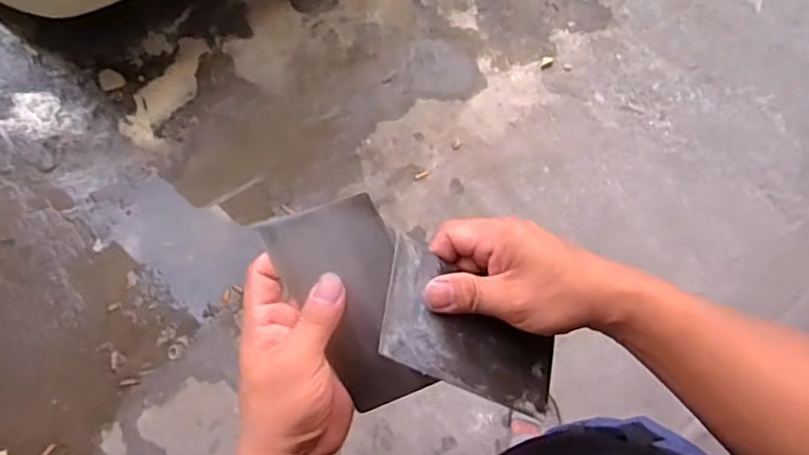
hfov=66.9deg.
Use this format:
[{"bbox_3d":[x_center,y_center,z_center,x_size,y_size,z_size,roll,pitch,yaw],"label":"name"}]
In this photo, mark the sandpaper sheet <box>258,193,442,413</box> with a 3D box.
[{"bbox_3d":[-0.030,0.048,0.383,0.071,0.010,0.132,-23,97,13],"label":"sandpaper sheet"}]

